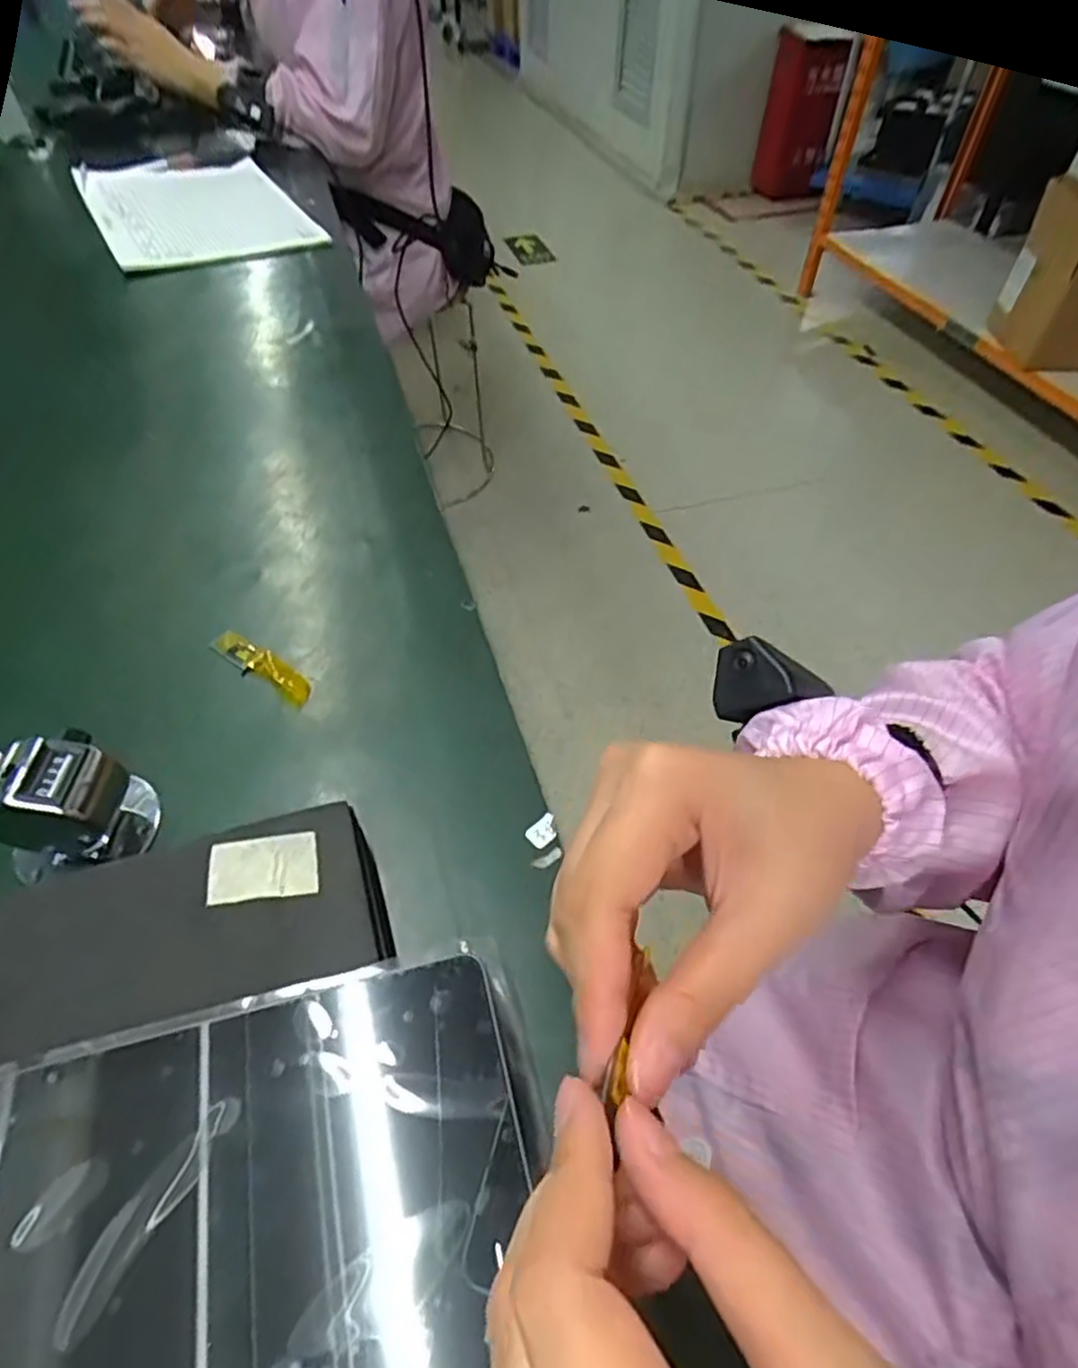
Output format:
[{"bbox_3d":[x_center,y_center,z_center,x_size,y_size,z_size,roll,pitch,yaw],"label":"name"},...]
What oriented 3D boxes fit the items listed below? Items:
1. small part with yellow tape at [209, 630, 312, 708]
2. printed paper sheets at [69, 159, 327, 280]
[{"bbox_3d":[-0.142,-0.009,0.343,0.062,0.011,0.015,29,57,20],"label":"small part with yellow tape"},{"bbox_3d":[-0.377,-0.523,0.731,0.196,0.013,0.302,-26,57,-19],"label":"printed paper sheets"}]

